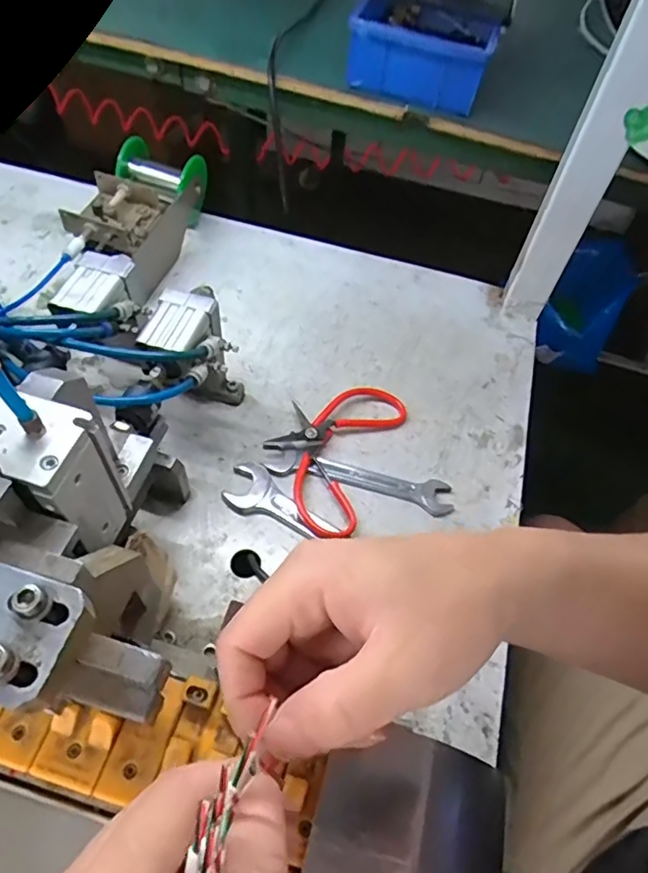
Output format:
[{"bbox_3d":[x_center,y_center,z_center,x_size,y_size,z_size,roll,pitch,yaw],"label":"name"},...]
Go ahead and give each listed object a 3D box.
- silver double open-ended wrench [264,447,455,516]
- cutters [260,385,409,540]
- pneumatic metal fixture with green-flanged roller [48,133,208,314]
[{"bbox_3d":[0.030,0.034,0.463,0.151,0.013,0.029,12,55,4],"label":"silver double open-ended wrench"},{"bbox_3d":[0.003,0.008,0.476,0.095,0.015,0.152,23,56,10],"label":"cutters"},{"bbox_3d":[-0.185,-0.183,0.534,0.095,0.104,0.297,5,42,-1],"label":"pneumatic metal fixture with green-flanged roller"}]

